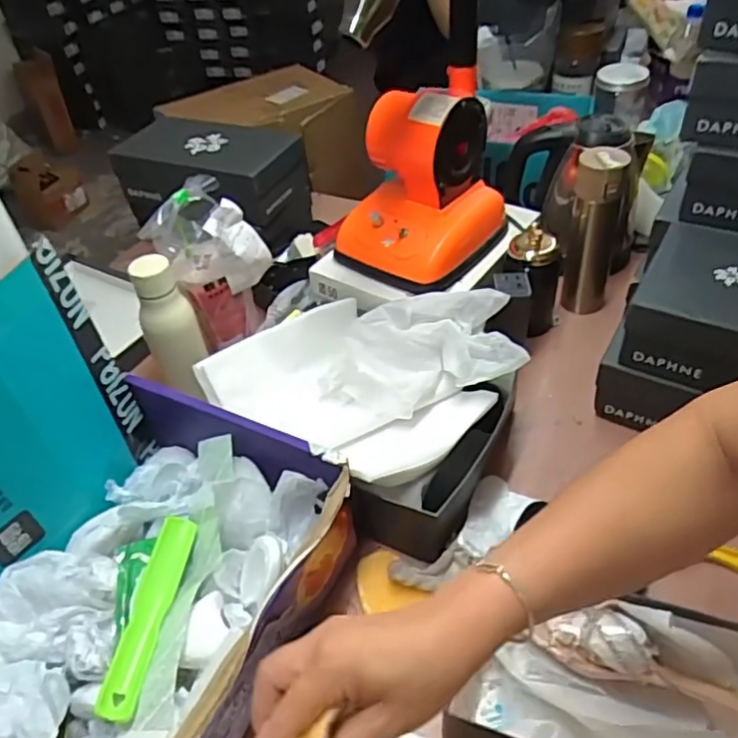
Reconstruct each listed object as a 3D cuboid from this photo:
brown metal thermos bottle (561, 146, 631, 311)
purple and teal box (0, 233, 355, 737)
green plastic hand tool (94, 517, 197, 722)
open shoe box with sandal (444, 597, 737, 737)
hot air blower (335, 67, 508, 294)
[{"bbox_3d":[0.320,-0.191,0.915,0.068,0.239,0.080,11,47,16],"label":"brown metal thermos bottle"},{"bbox_3d":[-0.241,0.151,0.526,0.316,0.302,0.394,19,49,23],"label":"purple and teal box"},{"bbox_3d":[-0.206,0.223,0.594,0.035,0.014,0.187,2,45,8],"label":"green plastic hand tool"},{"bbox_3d":[0.233,0.286,0.542,0.296,0.081,0.156,11,47,16],"label":"open shoe box with sandal"},{"bbox_3d":[0.071,-0.256,0.852,0.172,0.200,0.221,23,51,26],"label":"hot air blower"}]

